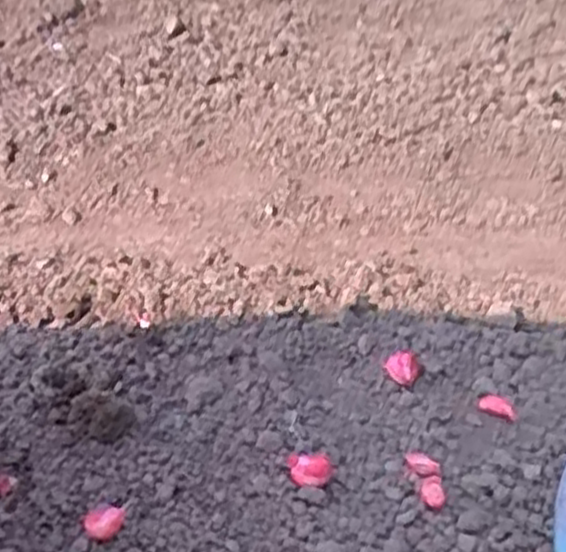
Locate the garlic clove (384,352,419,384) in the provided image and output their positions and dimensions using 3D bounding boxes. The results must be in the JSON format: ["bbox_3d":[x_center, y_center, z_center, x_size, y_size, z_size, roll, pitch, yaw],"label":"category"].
[{"bbox_3d":[0.103,0.078,0.673,0.027,0.013,0.029,-4,33,0],"label":"garlic clove"}]

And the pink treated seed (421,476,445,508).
[{"bbox_3d":[0.106,0.151,0.550,0.016,0.011,0.021,2,34,8],"label":"pink treated seed"}]

